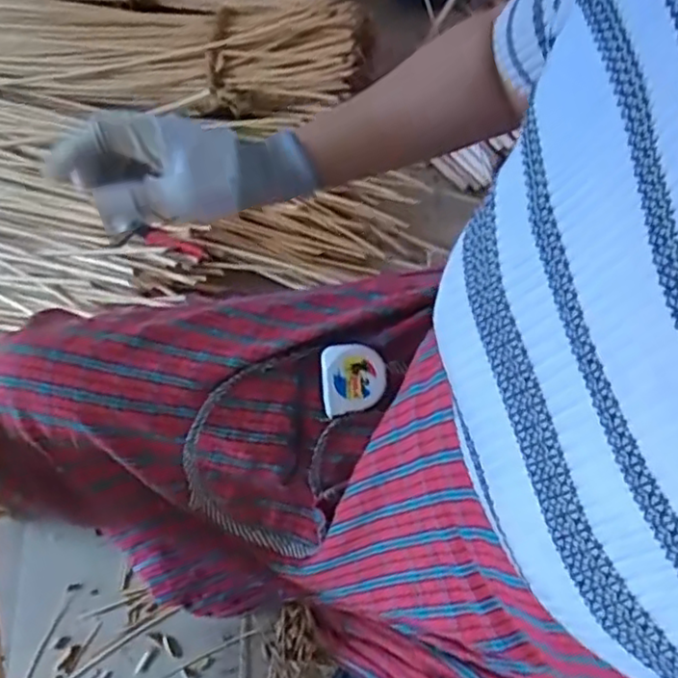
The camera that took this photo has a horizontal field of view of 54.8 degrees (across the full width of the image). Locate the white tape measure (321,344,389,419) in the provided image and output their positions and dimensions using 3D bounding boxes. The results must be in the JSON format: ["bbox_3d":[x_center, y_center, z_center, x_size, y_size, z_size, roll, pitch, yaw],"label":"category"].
[{"bbox_3d":[0.011,0.031,0.519,0.051,0.013,0.054,-8,92,-3],"label":"white tape measure"}]

